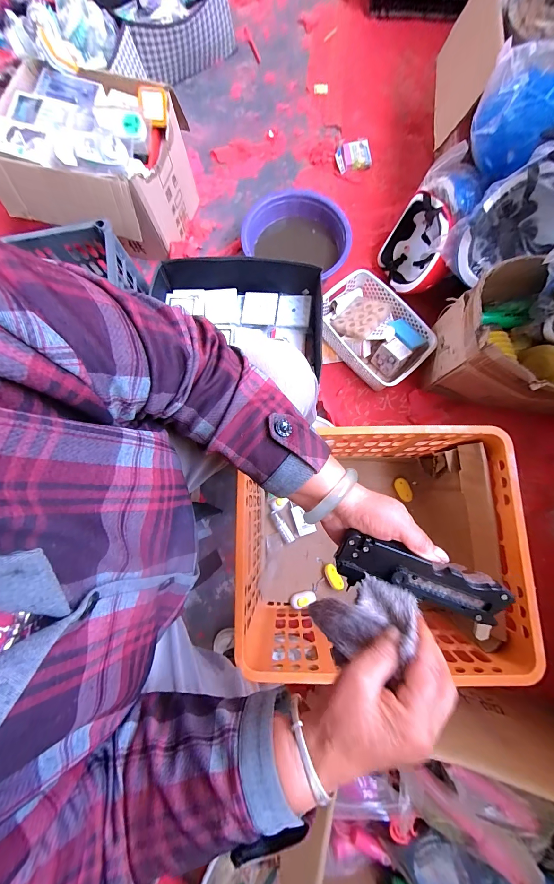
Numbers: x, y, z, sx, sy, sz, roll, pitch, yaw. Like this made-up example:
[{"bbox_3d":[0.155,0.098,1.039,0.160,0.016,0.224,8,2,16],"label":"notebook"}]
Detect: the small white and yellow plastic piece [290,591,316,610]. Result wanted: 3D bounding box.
[{"bbox_3d":[0.061,0.373,0.724,0.061,0.025,0.031,-17,79,-1],"label":"small white and yellow plastic piece"}]

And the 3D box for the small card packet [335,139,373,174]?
[{"bbox_3d":[0.247,-0.921,0.986,0.106,0.019,0.087,-9,97,9],"label":"small card packet"}]

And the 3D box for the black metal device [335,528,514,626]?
[{"bbox_3d":[0.138,0.133,0.298,0.160,0.024,0.047,18,78,2],"label":"black metal device"}]

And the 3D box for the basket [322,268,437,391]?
[{"bbox_3d":[0.257,-0.298,0.822,0.208,0.088,0.296,-44,81,-6],"label":"basket"}]

